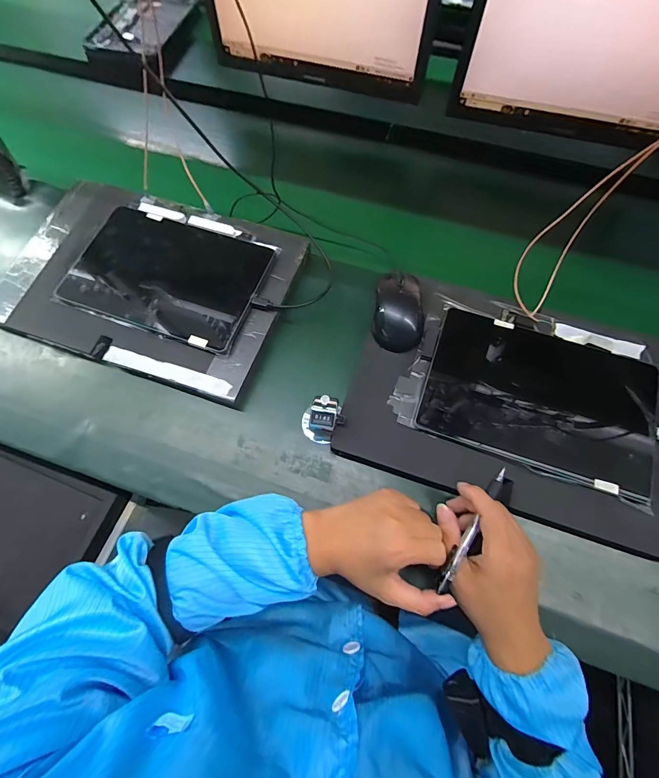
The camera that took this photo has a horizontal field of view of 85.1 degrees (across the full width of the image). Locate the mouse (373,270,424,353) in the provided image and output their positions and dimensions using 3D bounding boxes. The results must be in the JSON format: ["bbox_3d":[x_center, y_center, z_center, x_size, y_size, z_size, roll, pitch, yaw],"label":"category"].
[{"bbox_3d":[0.089,-0.100,0.459,0.060,0.034,0.097,5,68,3],"label":"mouse"}]

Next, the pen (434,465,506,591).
[{"bbox_3d":[0.139,0.134,0.347,0.011,0.012,0.131,33,75,14],"label":"pen"}]

